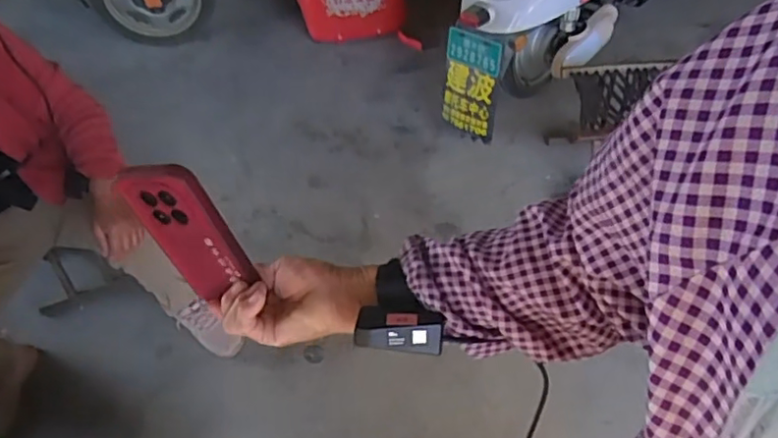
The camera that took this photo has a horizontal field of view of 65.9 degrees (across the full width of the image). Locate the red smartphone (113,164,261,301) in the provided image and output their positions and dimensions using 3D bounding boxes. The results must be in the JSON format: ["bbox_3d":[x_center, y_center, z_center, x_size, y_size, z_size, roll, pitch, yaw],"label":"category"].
[{"bbox_3d":[-0.173,0.017,0.527,0.079,0.152,0.010,-6,40,22],"label":"red smartphone"}]

